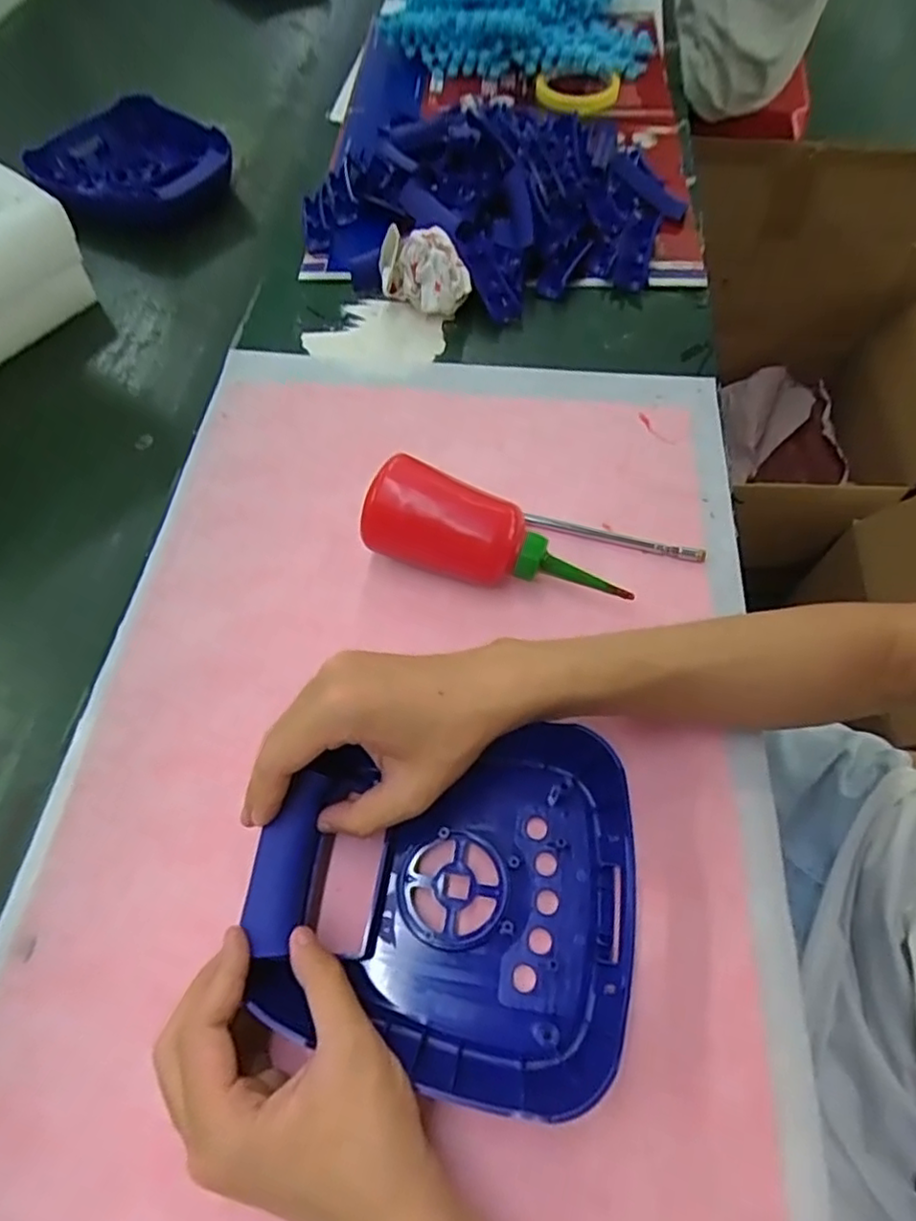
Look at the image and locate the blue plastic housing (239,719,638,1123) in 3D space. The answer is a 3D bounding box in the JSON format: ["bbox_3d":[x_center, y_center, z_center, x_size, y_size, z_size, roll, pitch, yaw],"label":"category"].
[{"bbox_3d":[-0.003,0.134,0.318,0.177,0.044,0.164,7,61,6],"label":"blue plastic housing"}]

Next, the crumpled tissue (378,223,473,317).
[{"bbox_3d":[-0.028,-0.282,0.540,0.076,0.069,0.034,19,63,10],"label":"crumpled tissue"}]

